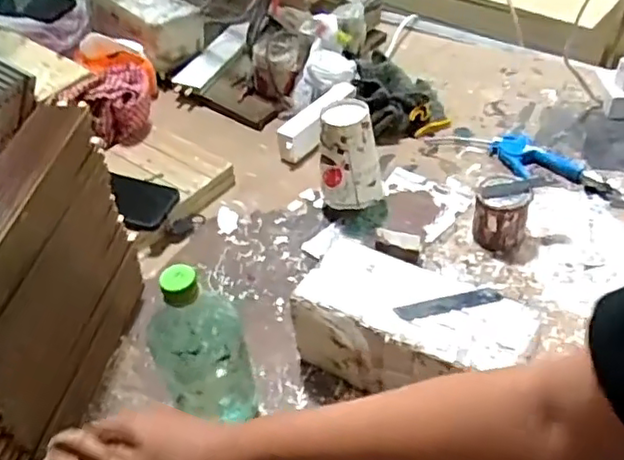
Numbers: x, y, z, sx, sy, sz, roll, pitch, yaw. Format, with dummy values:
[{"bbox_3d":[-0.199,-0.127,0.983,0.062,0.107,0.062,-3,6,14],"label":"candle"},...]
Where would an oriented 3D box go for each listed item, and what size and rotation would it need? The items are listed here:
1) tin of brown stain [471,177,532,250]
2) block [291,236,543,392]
[{"bbox_3d":[0.236,-0.019,0.788,0.061,0.081,0.058,0,44,0],"label":"tin of brown stain"},{"bbox_3d":[0.096,0.106,0.625,0.220,0.110,0.106,19,46,25],"label":"block"}]

